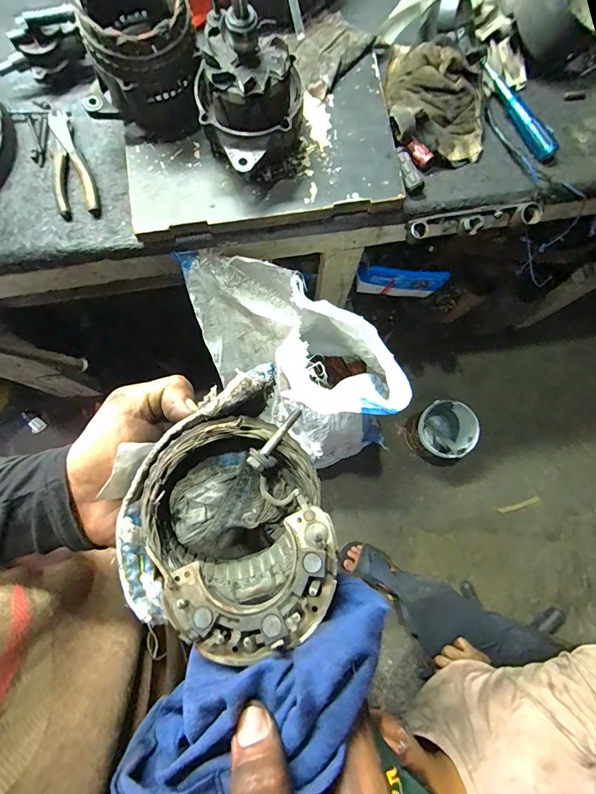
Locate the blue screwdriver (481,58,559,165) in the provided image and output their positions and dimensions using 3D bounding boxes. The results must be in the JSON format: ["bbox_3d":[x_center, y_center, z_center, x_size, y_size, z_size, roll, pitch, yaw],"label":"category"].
[{"bbox_3d":[0.332,-0.429,0.561,0.032,0.024,0.175,-26,81,-6],"label":"blue screwdriver"}]

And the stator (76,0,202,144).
[{"bbox_3d":[-0.191,-0.434,0.478,0.124,0.136,0.124,-15,80,-4],"label":"stator"}]

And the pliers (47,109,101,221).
[{"bbox_3d":[-0.333,-0.336,0.537,0.057,0.020,0.176,-20,81,-5],"label":"pliers"}]

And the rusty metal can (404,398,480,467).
[{"bbox_3d":[0.471,0.125,1.243,0.181,0.197,0.192,0,80,-1],"label":"rusty metal can"}]

